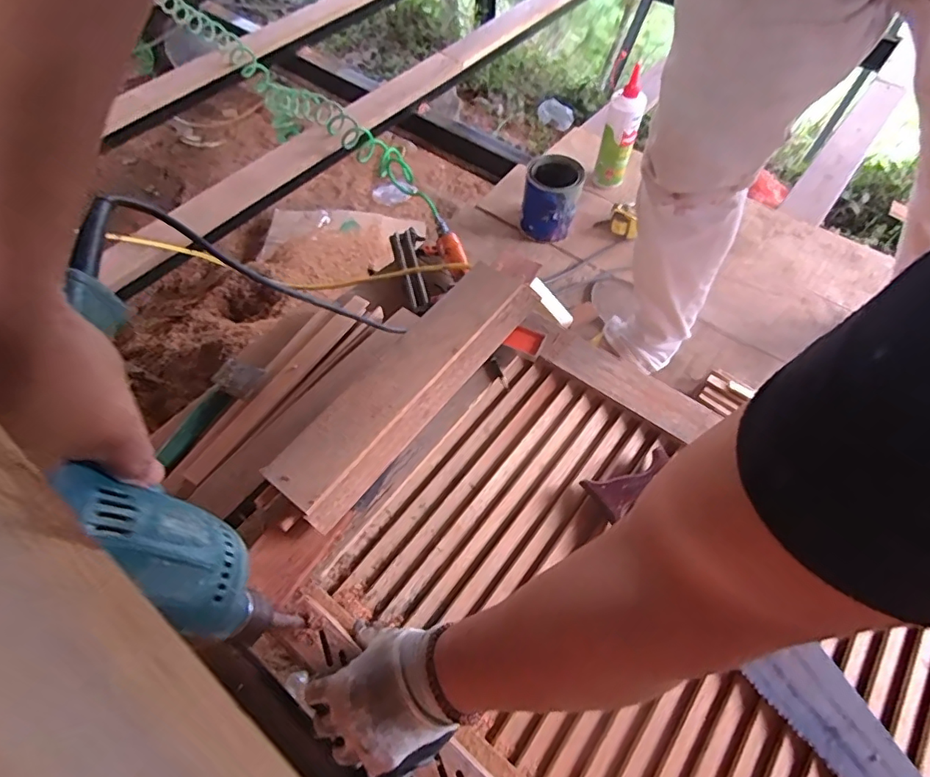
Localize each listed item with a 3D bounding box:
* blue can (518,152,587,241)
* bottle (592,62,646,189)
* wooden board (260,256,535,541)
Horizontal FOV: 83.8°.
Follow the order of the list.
[{"bbox_3d":[0.169,-0.375,1.029,0.104,0.128,0.117,6,58,3],"label":"blue can"},{"bbox_3d":[0.316,-0.522,1.062,0.055,0.203,0.057,-15,59,-10],"label":"bottle"},{"bbox_3d":[-0.061,-0.014,0.616,0.095,0.032,0.385,34,63,19],"label":"wooden board"}]

